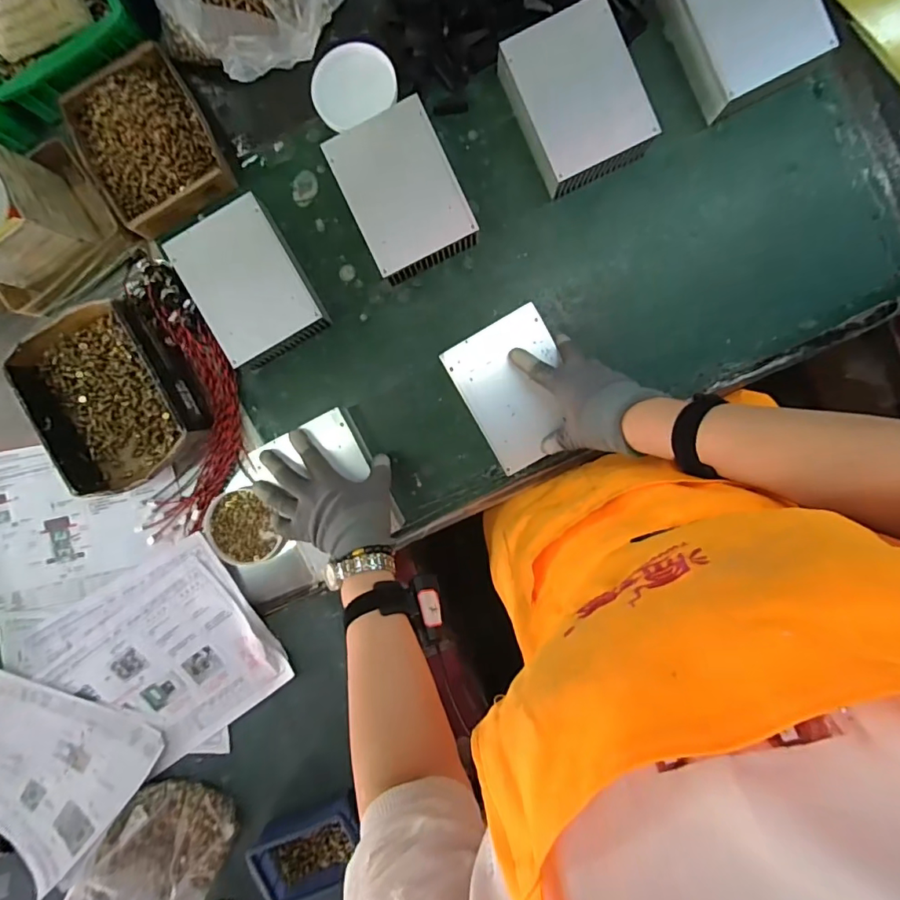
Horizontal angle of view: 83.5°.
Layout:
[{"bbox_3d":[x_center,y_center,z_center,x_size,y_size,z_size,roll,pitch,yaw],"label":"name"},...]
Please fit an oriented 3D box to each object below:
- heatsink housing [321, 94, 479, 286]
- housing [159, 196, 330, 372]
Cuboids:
[{"bbox_3d":[-0.052,-0.291,0.574,0.122,0.047,0.157,-26,94,4],"label":"heatsink housing"},{"bbox_3d":[-0.234,-0.195,0.594,0.125,0.043,0.162,-29,95,6],"label":"housing"}]

